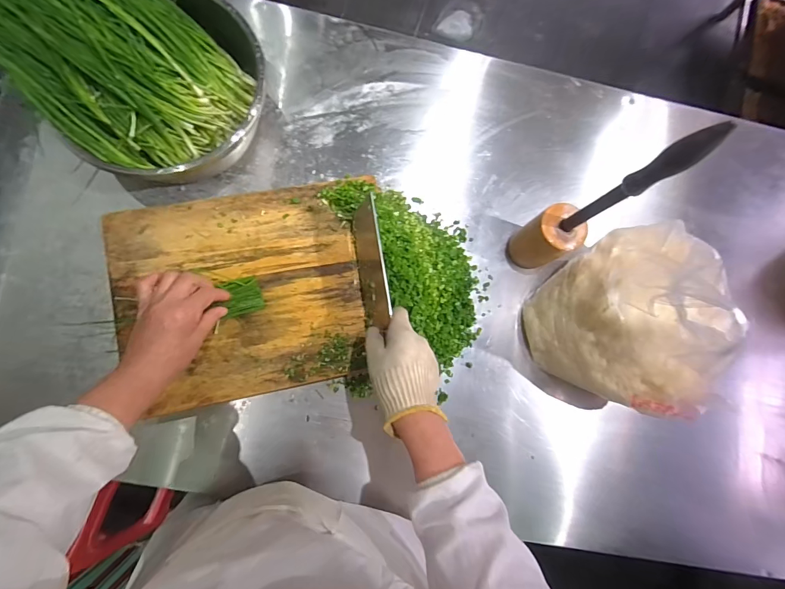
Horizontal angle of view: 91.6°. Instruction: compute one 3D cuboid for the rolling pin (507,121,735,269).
[{"bbox_3d":[0.241,-0.099,0.484,0.060,0.346,0.066,1,83,-6],"label":"rolling pin"}]

